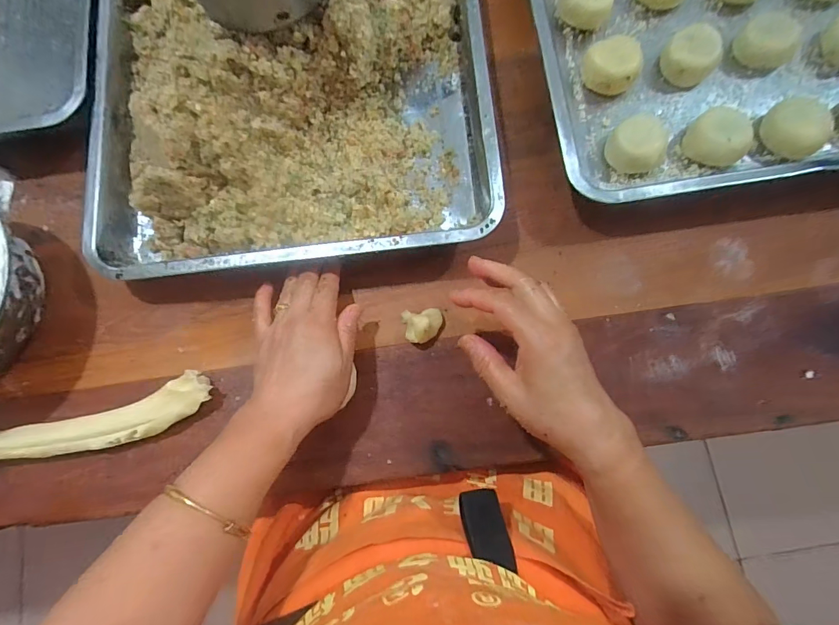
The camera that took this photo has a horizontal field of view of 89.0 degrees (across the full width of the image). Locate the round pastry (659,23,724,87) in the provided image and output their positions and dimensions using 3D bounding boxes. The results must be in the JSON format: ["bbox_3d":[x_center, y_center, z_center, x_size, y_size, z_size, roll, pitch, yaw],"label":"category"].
[{"bbox_3d":[0.268,-0.253,0.424,0.049,0.030,0.049,-1,78,2],"label":"round pastry"}]

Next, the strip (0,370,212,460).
[{"bbox_3d":[-0.326,0.110,0.396,0.271,0.036,0.046,-14,78,0],"label":"strip"}]

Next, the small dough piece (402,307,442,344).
[{"bbox_3d":[0.002,0.013,0.400,0.037,0.025,0.032,-1,78,2],"label":"small dough piece"}]

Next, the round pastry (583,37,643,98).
[{"bbox_3d":[0.192,-0.248,0.430,0.053,0.030,0.049,-1,78,2],"label":"round pastry"}]

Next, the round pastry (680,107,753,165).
[{"bbox_3d":[0.285,-0.166,0.408,0.050,0.031,0.053,-1,78,2],"label":"round pastry"}]

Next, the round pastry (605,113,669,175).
[{"bbox_3d":[0.208,-0.158,0.411,0.048,0.033,0.051,-1,78,2],"label":"round pastry"}]

